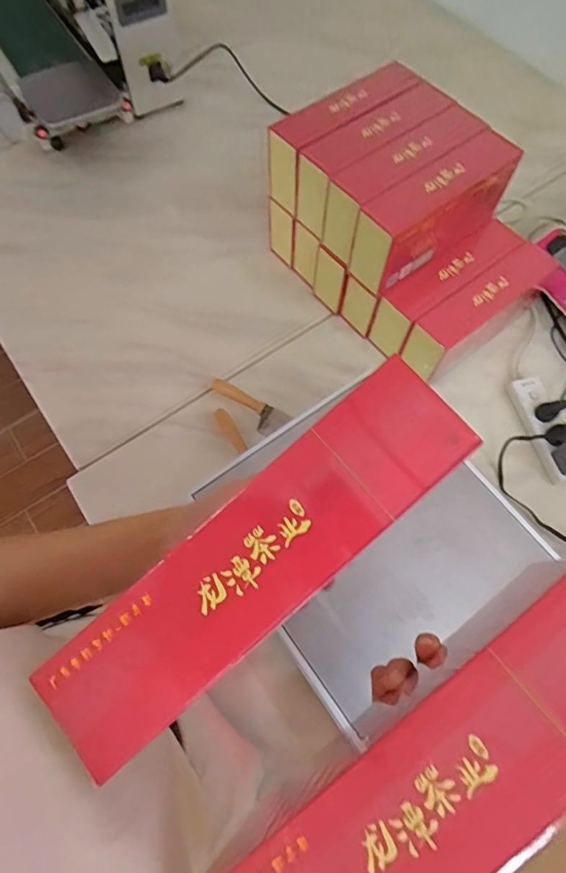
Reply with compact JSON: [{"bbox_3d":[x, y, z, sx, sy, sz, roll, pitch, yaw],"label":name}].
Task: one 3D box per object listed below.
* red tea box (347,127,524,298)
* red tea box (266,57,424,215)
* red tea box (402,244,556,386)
[{"bbox_3d":[0.220,-0.329,0.682,0.253,0.119,0.073,-34,72,-14],"label":"red tea box"},{"bbox_3d":[0.099,-0.489,0.756,0.263,0.116,0.069,-37,73,-15],"label":"red tea box"},{"bbox_3d":[0.310,-0.192,0.757,0.281,0.114,0.072,-36,72,-14],"label":"red tea box"}]

